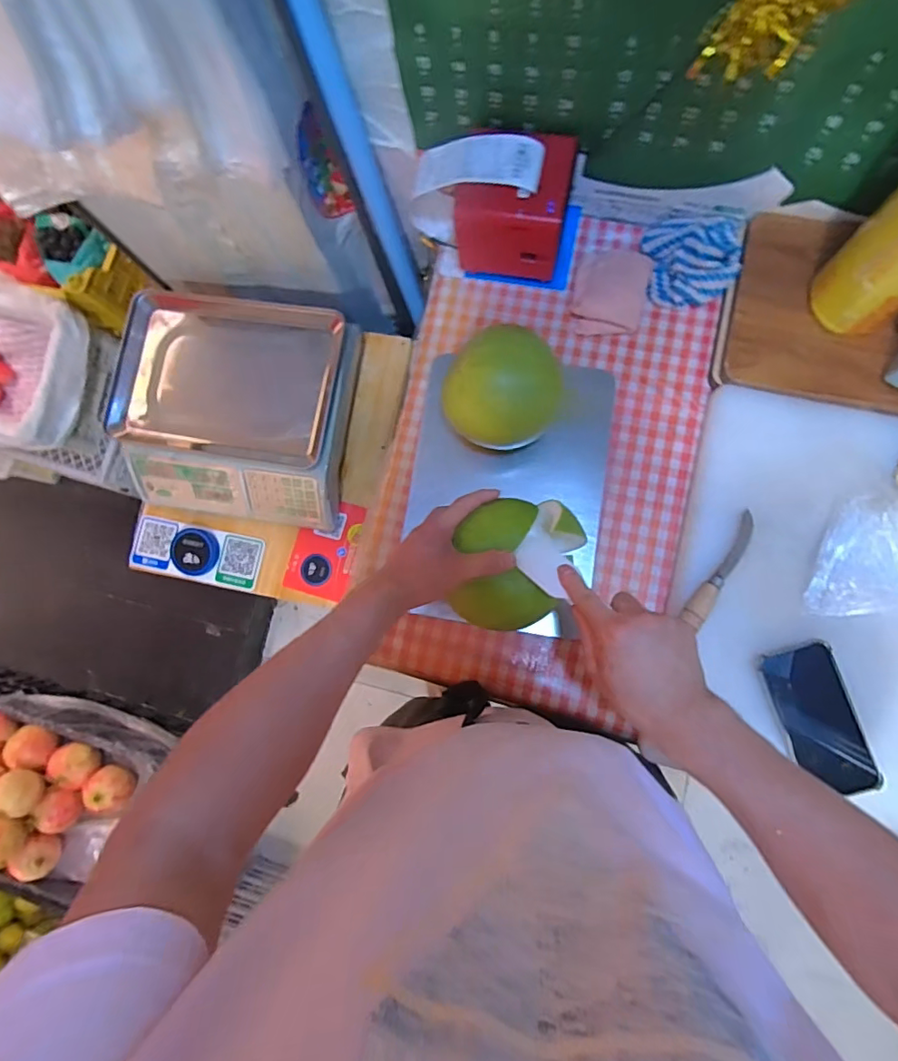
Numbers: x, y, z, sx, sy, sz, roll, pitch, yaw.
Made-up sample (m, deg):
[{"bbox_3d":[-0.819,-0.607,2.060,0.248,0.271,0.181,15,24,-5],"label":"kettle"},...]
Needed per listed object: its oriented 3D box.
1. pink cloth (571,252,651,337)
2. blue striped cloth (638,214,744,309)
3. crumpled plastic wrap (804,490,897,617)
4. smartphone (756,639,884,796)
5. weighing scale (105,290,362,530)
[{"bbox_3d":[0.204,-0.302,0.665,0.091,0.011,0.111,6,83,7],"label":"pink cloth"},{"bbox_3d":[0.301,-0.340,0.643,0.106,0.041,0.112,0,83,6],"label":"blue striped cloth"},{"bbox_3d":[0.455,0.027,0.547,0.119,0.044,0.137,9,84,7],"label":"crumpled plastic wrap"},{"bbox_3d":[0.383,0.195,0.542,0.079,0.012,0.150,-16,81,4],"label":"smartphone"},{"bbox_3d":[-0.325,-0.180,0.798,0.331,0.112,0.302,8,84,7],"label":"weighing scale"}]

